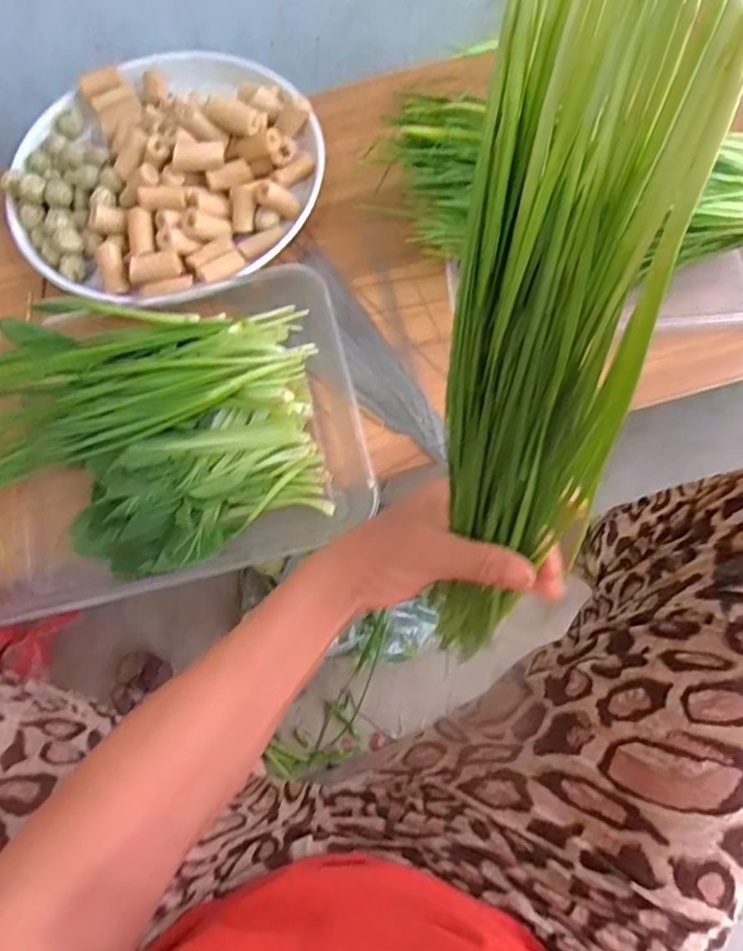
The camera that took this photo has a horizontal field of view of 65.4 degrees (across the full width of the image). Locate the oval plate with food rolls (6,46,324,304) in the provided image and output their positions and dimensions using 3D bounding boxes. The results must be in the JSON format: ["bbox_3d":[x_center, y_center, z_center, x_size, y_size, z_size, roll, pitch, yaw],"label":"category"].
[{"bbox_3d":[-0.232,-0.346,0.637,0.341,0.072,0.339,34,76,11],"label":"oval plate with food rolls"}]

